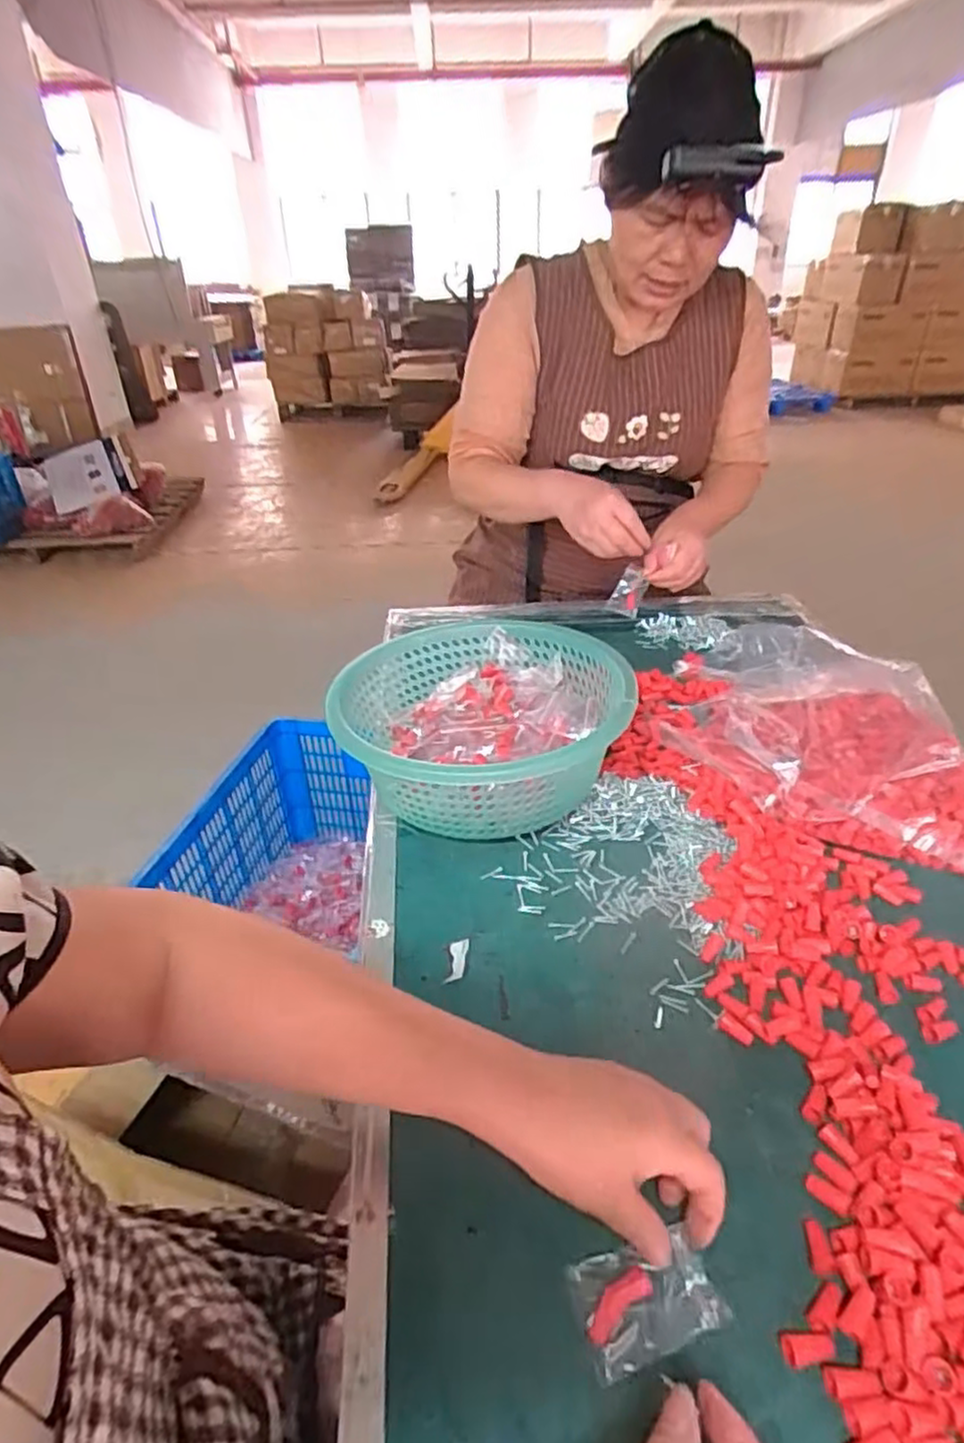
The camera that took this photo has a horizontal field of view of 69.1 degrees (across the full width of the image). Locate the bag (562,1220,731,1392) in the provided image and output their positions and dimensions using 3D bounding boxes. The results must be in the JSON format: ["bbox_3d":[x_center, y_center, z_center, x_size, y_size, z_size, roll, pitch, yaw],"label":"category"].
[{"bbox_3d":[0.081,0.284,0.344,0.066,0.008,0.045,-10,34,-14],"label":"bag"}]

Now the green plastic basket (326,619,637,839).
[{"bbox_3d":[-0.002,0.008,0.665,0.261,0.116,0.271,-1,33,0],"label":"green plastic basket"}]

